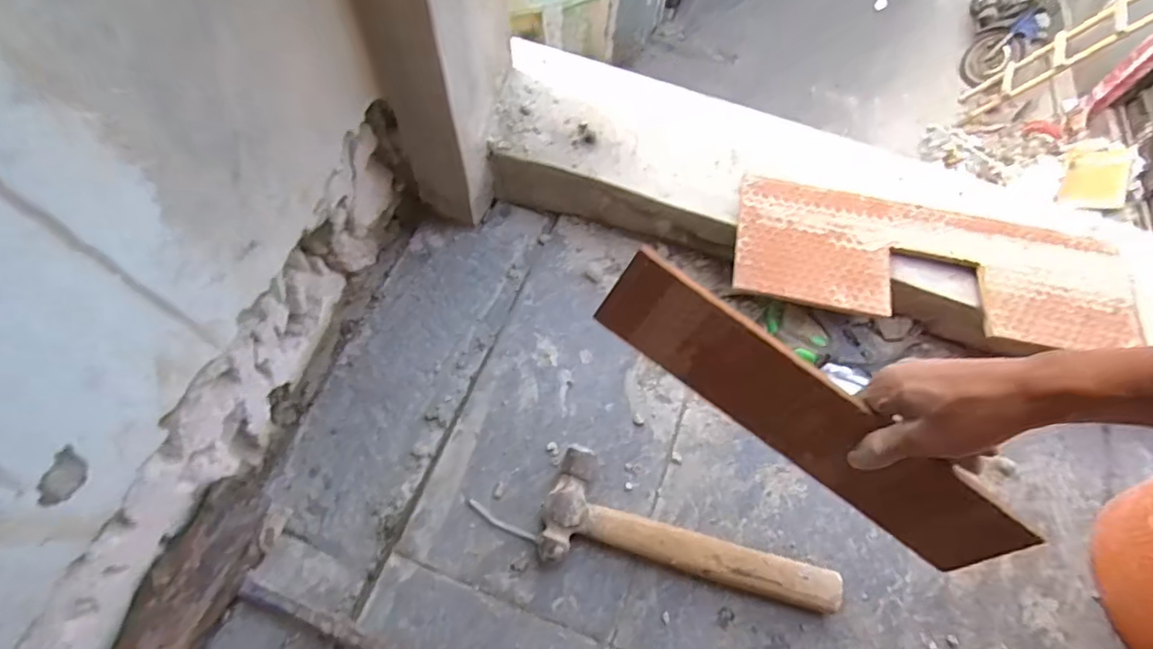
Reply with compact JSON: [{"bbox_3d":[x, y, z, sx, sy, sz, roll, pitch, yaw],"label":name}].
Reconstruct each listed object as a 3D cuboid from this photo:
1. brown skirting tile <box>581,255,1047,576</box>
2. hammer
[{"bbox_3d":[0.158,0.065,0.393,0.316,0.076,0.008,37,43,3],"label":"brown skirting tile"},{"bbox_3d":[0.097,0.188,0.482,0.249,0.030,0.092,16,64,6],"label":"hammer"}]

